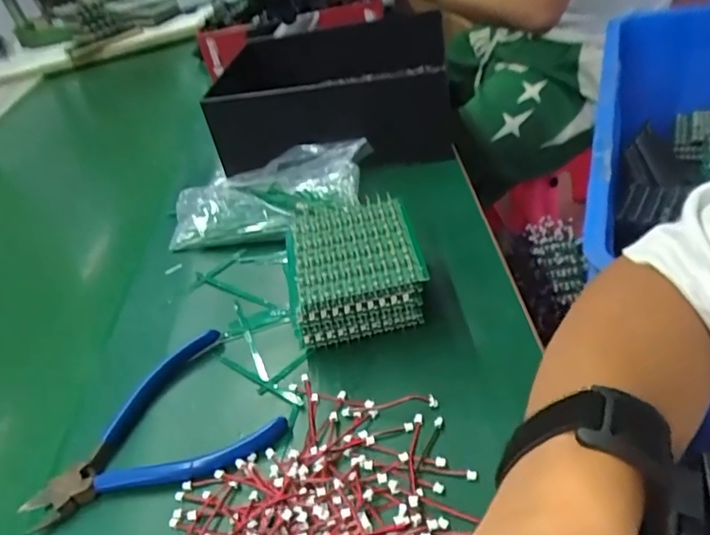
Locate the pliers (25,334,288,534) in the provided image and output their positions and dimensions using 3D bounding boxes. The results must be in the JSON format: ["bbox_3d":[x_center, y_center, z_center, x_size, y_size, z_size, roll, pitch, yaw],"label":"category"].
[{"bbox_3d":[-0.124,0.099,0.327,0.137,0.012,0.105,-33,42,-22],"label":"pliers"}]

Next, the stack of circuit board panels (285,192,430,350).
[{"bbox_3d":[0.000,0.004,0.382,0.087,0.055,0.091,-14,40,1],"label":"stack of circuit board panels"}]

